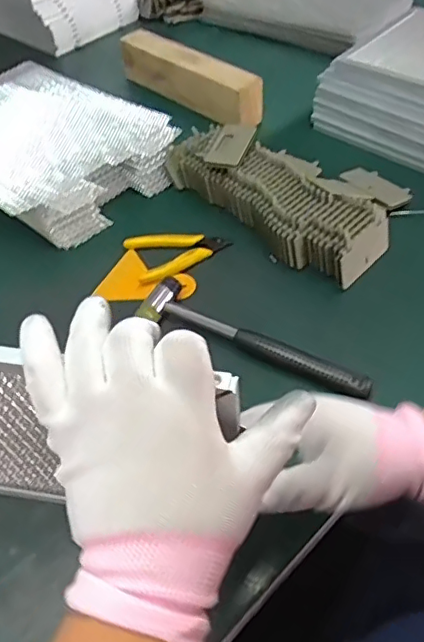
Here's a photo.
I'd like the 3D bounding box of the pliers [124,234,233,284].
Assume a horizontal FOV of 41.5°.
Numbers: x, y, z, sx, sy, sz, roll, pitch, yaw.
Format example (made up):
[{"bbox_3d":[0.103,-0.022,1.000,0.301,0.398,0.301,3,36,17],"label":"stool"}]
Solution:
[{"bbox_3d":[-0.036,-0.073,0.634,0.112,0.021,0.079,-11,48,-5],"label":"pliers"}]

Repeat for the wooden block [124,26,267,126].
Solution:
[{"bbox_3d":[-0.040,-0.379,0.864,0.049,0.069,0.292,-35,55,-24],"label":"wooden block"}]

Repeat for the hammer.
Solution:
[{"bbox_3d":[0.039,0.018,0.541,0.235,0.024,0.054,22,53,22],"label":"hammer"}]

